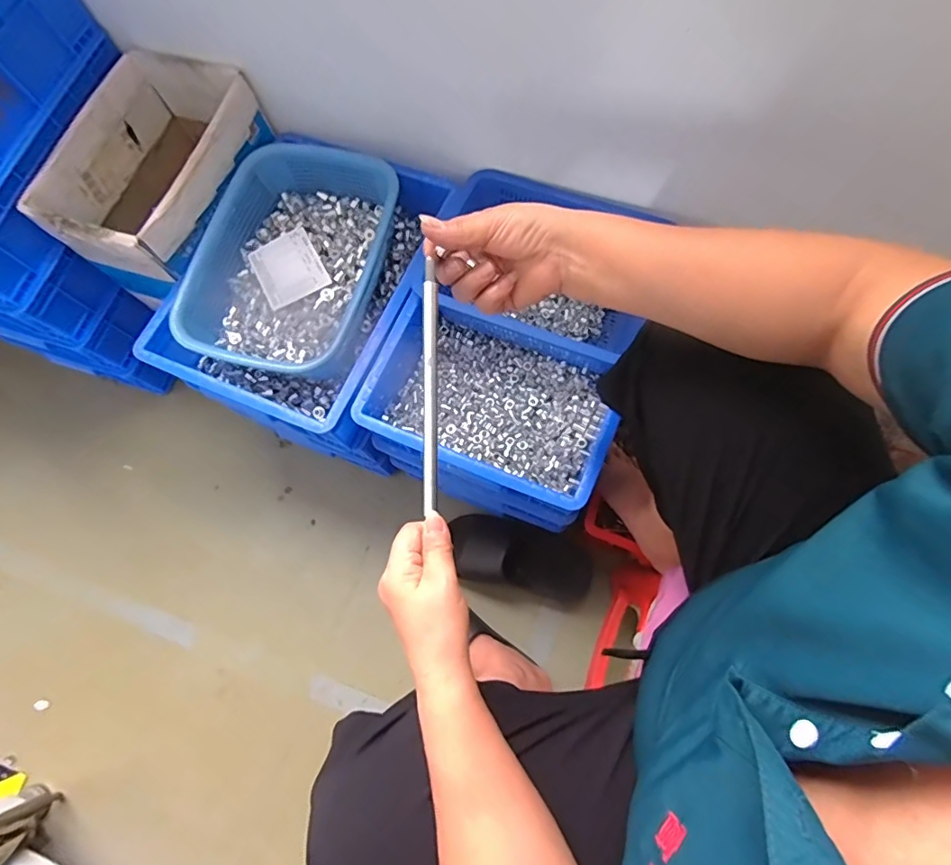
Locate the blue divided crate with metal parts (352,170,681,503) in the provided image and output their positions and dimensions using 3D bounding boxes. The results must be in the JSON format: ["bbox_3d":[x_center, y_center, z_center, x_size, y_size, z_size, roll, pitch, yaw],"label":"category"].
[{"bbox_3d":[0.055,-0.133,0.686,0.318,0.127,0.414,20,75,10],"label":"blue divided crate with metal parts"}]

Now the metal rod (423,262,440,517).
[{"bbox_3d":[-0.035,-0.036,0.399,0.012,0.008,0.195,1,97,2],"label":"metal rod"}]

